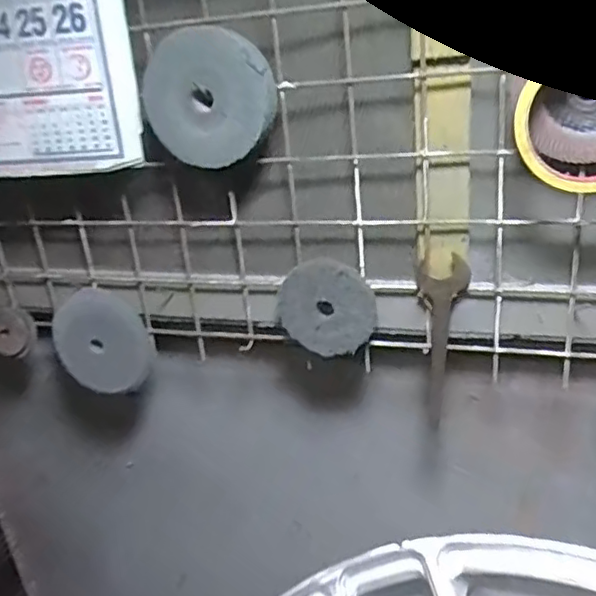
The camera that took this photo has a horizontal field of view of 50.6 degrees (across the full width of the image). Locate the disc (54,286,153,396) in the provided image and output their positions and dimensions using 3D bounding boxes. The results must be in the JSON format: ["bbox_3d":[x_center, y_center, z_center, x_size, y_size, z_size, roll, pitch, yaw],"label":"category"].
[{"bbox_3d":[-0.196,0.043,0.631,0.100,0.104,0.014,-7,9,14],"label":"disc"}]

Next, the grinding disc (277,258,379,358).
[{"bbox_3d":[0.024,0.009,0.537,0.082,0.083,0.012,1,21,17],"label":"grinding disc"}]

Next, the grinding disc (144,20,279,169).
[{"bbox_3d":[-0.068,-0.153,0.481,0.099,0.100,0.016,-27,7,24],"label":"grinding disc"}]

